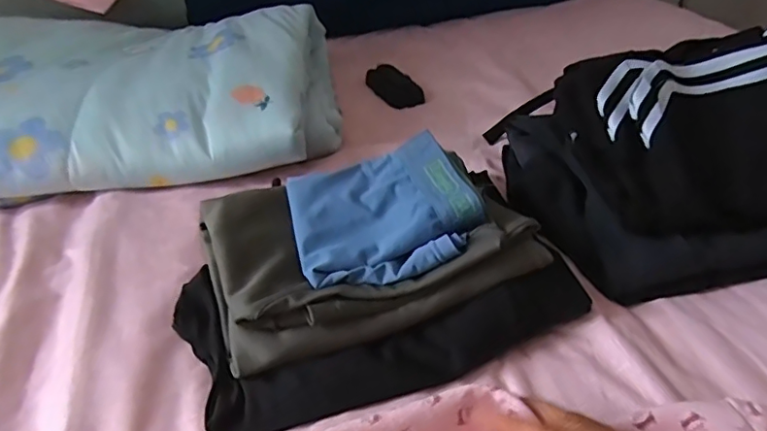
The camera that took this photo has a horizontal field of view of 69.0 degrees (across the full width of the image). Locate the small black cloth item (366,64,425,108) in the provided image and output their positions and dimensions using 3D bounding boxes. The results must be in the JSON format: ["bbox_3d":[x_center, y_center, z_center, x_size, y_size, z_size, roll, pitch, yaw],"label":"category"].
[{"bbox_3d":[0.015,-0.186,0.795,0.055,0.023,0.106,-15,38,-16],"label":"small black cloth item"}]

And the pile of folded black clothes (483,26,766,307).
[{"bbox_3d":[0.285,-0.072,0.498,0.324,0.116,0.260,-5,36,-1],"label":"pile of folded black clothes"}]

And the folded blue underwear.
[{"bbox_3d":[0.001,-0.005,0.433,0.140,0.039,0.127,-10,37,-10],"label":"folded blue underwear"}]

